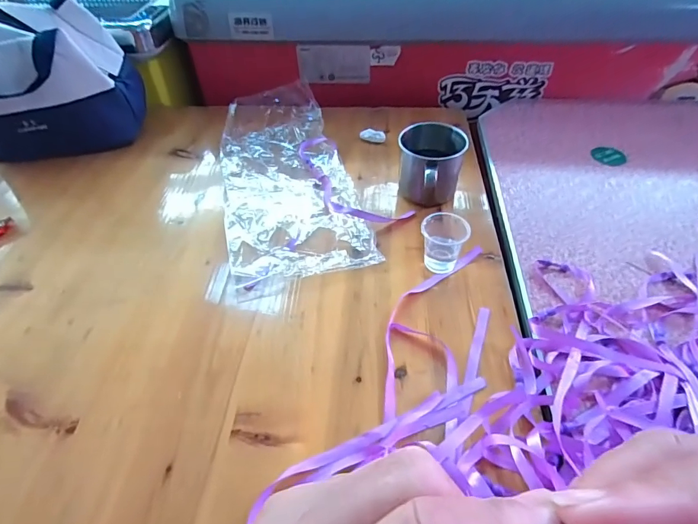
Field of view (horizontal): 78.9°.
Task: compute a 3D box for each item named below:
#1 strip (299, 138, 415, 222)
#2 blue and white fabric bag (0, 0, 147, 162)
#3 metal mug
[{"bbox_3d":[-0.014,-0.113,0.576,0.087,0.008,0.211,-29,54,-22],"label":"strip"},{"bbox_3d":[-0.442,-0.262,0.625,0.219,0.176,0.126,-9,49,-6],"label":"blue and white fabric bag"},{"bbox_3d":[0.100,-0.110,0.534,0.081,0.086,0.094,10,50,10],"label":"metal mug"}]

